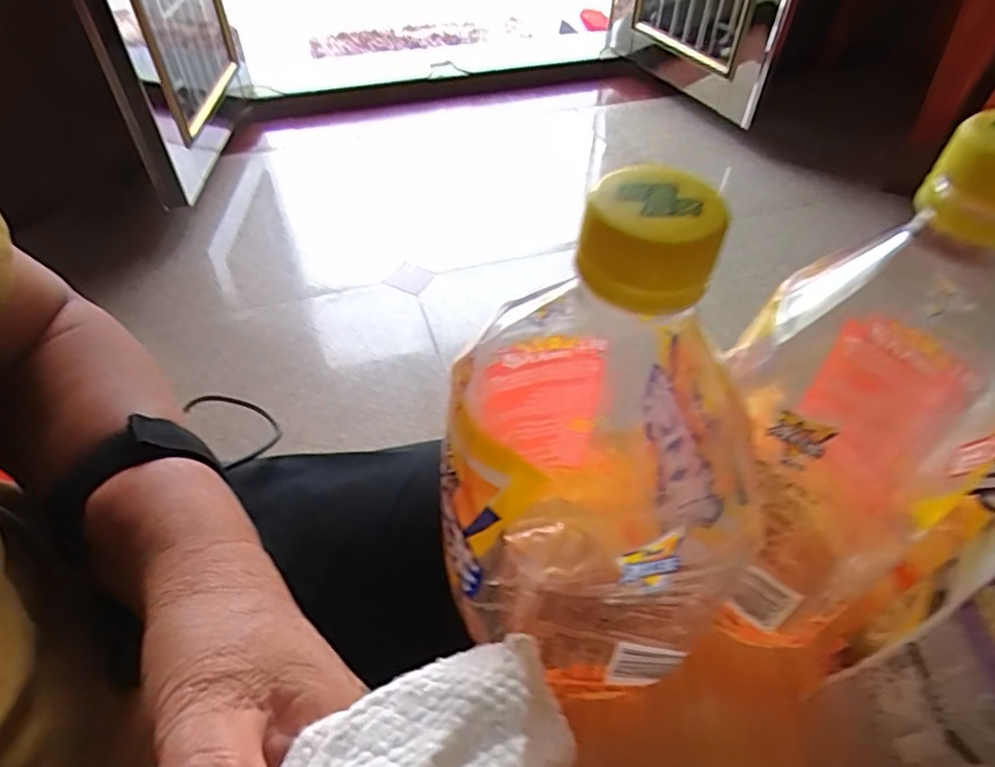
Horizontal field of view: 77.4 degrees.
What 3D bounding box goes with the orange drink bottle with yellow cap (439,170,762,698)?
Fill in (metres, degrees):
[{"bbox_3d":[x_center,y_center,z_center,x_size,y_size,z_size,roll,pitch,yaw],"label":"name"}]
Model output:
[{"bbox_3d":[0.031,0.027,0.208,0.081,0.207,0.100,11,50,8],"label":"orange drink bottle with yellow cap"}]

